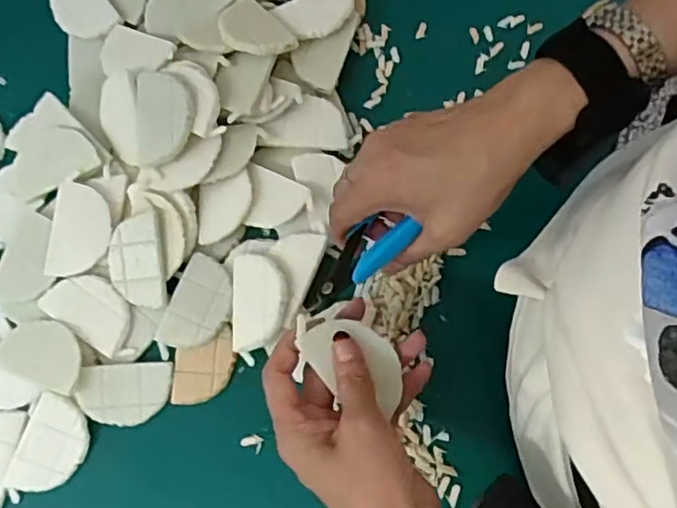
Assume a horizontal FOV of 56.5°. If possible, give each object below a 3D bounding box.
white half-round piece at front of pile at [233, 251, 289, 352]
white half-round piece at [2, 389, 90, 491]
[{"bbox_3d":[-0.056,0.032,0.443,0.043,0.007,0.068,-6,79,26],"label":"white half-round piece at front of pile"},{"bbox_3d":[-0.199,0.134,0.436,0.044,0.008,0.068,20,79,3],"label":"white half-round piece"}]

